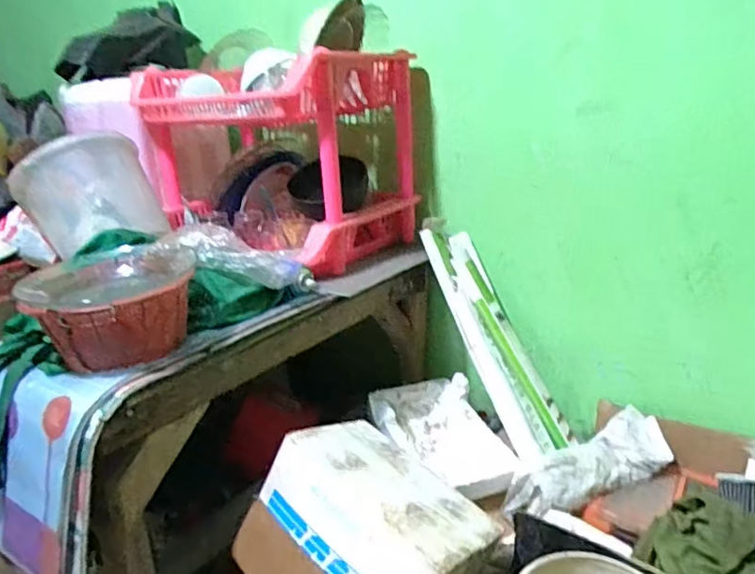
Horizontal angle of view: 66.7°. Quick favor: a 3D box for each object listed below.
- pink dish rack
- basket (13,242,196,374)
[{"bbox_3d":[-0.181,-0.243,1.105,0.446,0.336,0.351,11,23,39],"label":"pink dish rack"},{"bbox_3d":[-0.330,0.029,0.731,0.195,0.113,0.200,-18,22,-37],"label":"basket"}]

